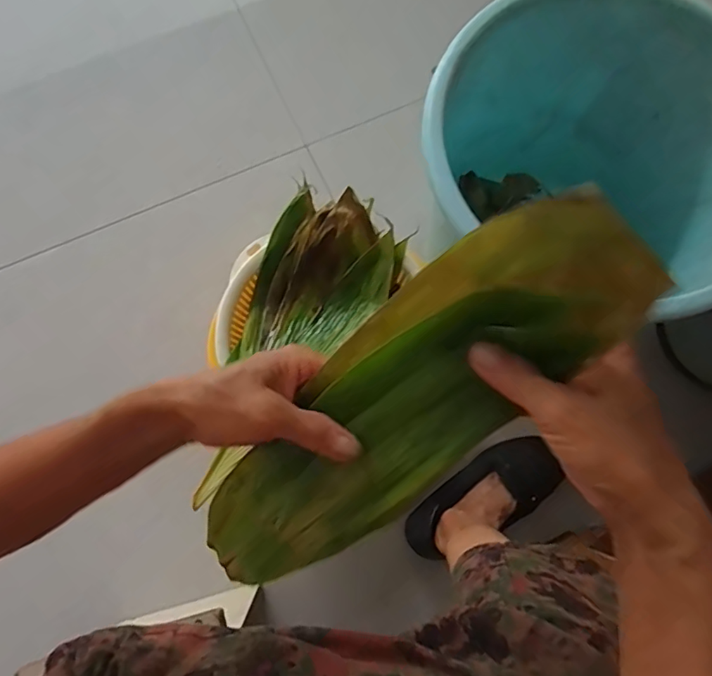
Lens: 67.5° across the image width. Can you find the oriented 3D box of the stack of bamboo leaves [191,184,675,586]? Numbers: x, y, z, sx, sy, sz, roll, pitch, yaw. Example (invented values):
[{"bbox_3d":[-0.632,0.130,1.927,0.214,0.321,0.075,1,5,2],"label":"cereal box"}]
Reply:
[{"bbox_3d":[0.006,0.055,0.303,0.089,0.049,0.337,52,122,10],"label":"stack of bamboo leaves"}]

